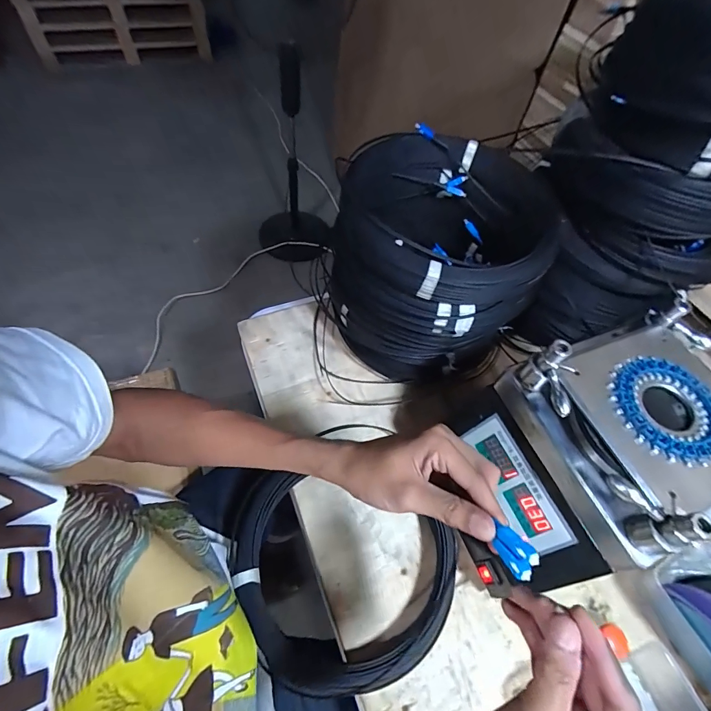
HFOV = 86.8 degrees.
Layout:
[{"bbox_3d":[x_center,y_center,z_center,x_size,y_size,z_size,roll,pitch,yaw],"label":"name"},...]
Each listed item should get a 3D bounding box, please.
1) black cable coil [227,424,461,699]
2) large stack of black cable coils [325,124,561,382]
[{"bbox_3d":[-0.013,0.265,0.513,0.293,0.038,0.304,2,57,-4],"label":"black cable coil"},{"bbox_3d":[0.125,-0.151,0.599,0.319,0.233,0.297,11,57,2],"label":"large stack of black cable coils"}]

